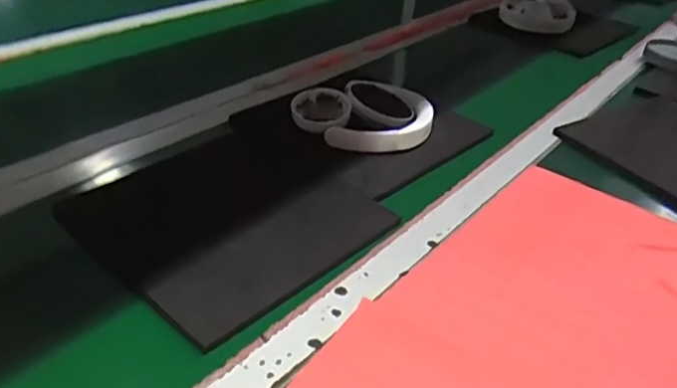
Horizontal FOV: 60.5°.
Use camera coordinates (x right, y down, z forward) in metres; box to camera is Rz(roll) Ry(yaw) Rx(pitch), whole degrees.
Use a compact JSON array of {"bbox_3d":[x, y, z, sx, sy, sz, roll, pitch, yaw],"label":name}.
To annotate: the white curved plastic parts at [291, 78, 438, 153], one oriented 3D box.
[{"bbox_3d":[0.031,-0.104,0.766,0.180,0.041,0.147,0,34,-8],"label":"white curved plastic parts"}]

